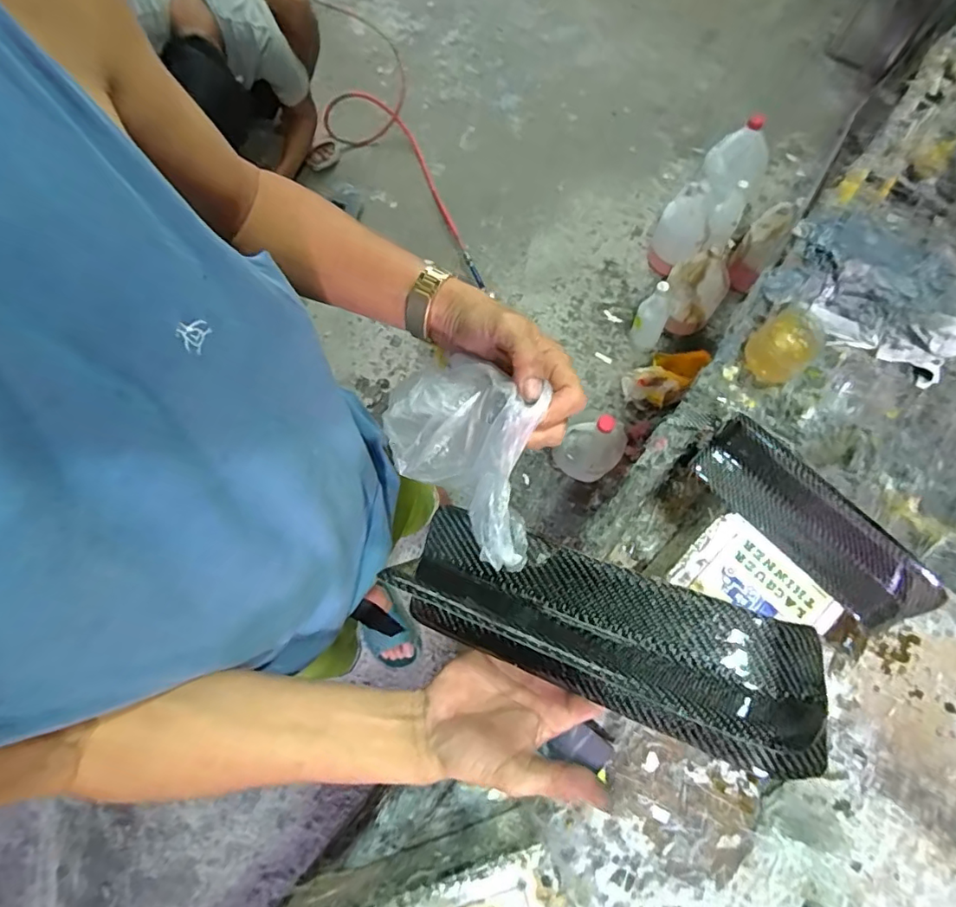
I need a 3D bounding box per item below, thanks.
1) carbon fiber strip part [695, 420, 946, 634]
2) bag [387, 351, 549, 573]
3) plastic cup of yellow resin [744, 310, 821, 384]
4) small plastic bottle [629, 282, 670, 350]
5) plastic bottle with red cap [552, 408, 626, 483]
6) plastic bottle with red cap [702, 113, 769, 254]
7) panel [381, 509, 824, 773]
[{"bbox_3d":[0.344,0.078,0.558,0.263,0.081,0.058,42,77,13],"label":"carbon fiber strip part"},{"bbox_3d":[-0.007,-0.002,0.362,0.086,0.076,0.156,-40,75,-11],"label":"bag"},{"bbox_3d":[0.420,-0.146,0.749,0.090,0.062,0.074,-36,75,-10],"label":"plastic cup of yellow resin"},{"bbox_3d":[0.468,-0.365,1.479,0.090,0.228,0.075,24,74,9],"label":"small plastic bottle"},{"bbox_3d":[0.294,-0.031,1.390,0.155,0.233,0.146,35,76,11],"label":"plastic bottle with red cap"},{"bbox_3d":[0.705,-0.748,1.517,0.143,0.143,0.331,10,105,4],"label":"plastic bottle with red cap"},{"bbox_3d":[0.074,0.117,0.368,0.284,0.035,0.085,15,72,21],"label":"panel"}]

